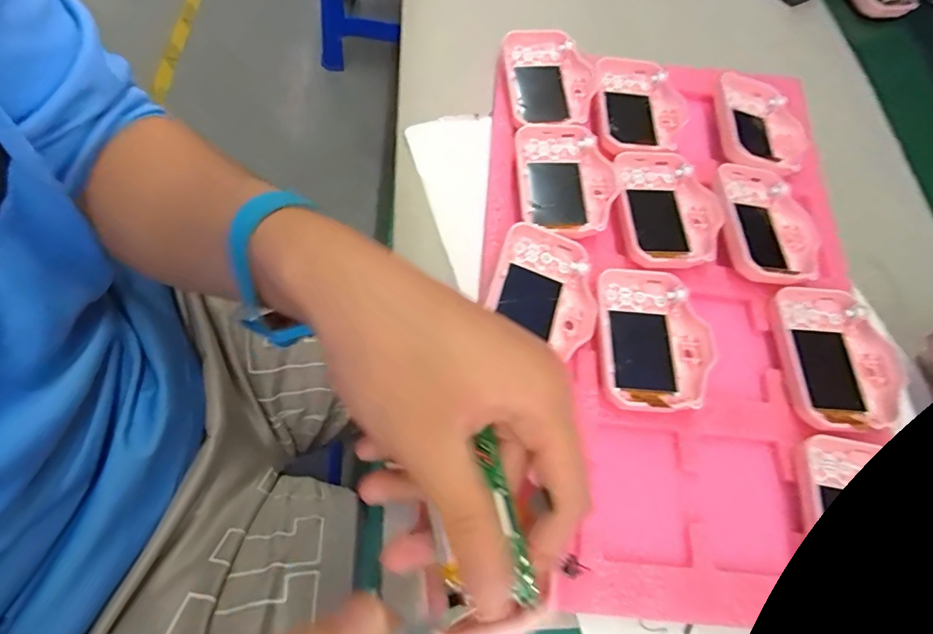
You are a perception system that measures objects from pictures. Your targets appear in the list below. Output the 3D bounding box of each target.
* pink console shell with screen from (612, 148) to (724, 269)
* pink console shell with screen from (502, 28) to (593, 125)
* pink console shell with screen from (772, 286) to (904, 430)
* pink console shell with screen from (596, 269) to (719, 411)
[{"bbox_3d":[0.125,-0.068,0.328,0.066,0.019,0.085,-4,65,-8],"label":"pink console shell with screen"},{"bbox_3d":[0.059,-0.168,0.368,0.058,0.018,0.082,-4,65,-8],"label":"pink console shell with screen"},{"bbox_3d":[0.211,0.023,0.293,0.062,0.011,0.083,5,64,-4],"label":"pink console shell with screen"},{"bbox_3d":[0.105,0.014,0.291,0.062,0.018,0.084,6,64,-3],"label":"pink console shell with screen"}]

